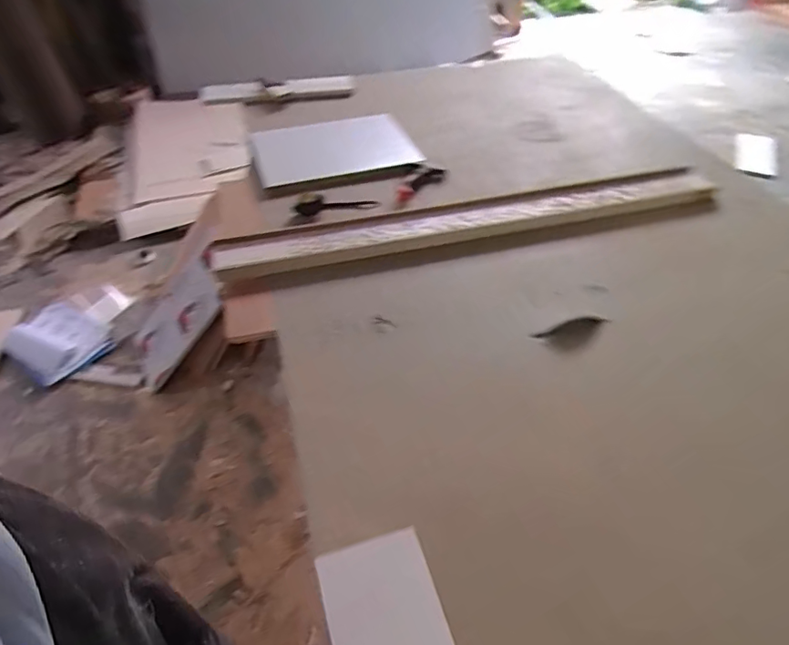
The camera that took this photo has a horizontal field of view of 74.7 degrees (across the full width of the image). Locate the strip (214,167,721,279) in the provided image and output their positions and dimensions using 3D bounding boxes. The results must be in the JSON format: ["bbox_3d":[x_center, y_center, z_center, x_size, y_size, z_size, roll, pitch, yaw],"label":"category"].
[{"bbox_3d":[0.167,-0.232,1.164,1.132,0.028,0.121,-9,46,-7],"label":"strip"}]

